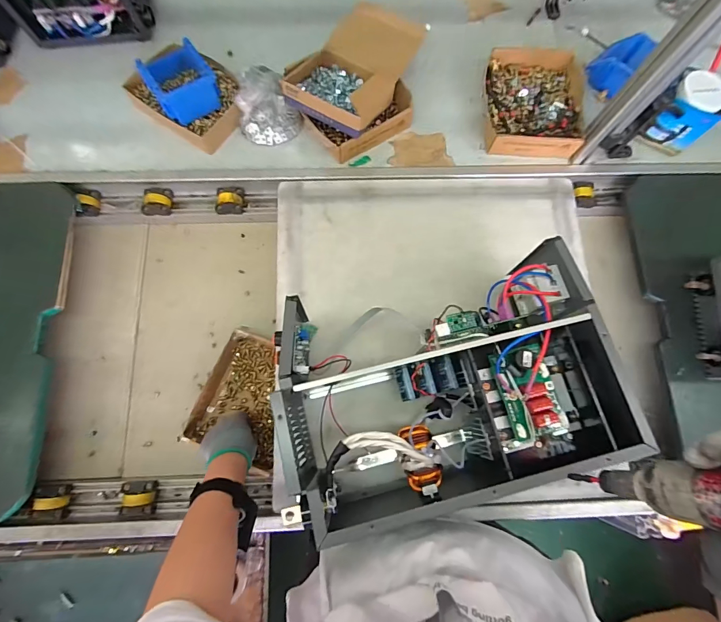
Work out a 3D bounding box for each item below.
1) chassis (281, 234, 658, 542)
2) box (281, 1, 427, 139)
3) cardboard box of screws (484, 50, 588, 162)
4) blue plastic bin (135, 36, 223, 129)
[{"bbox_3d":[0.107,0.113,0.561,0.443,0.227,0.329,-11,77,-4],"label":"chassis"},{"bbox_3d":[-0.017,-0.481,0.718,0.195,0.064,0.265,30,78,5],"label":"box"},{"bbox_3d":[0.355,-0.432,0.772,0.194,0.045,0.243,4,77,-1],"label":"cardboard box of screws"},{"bbox_3d":[-0.336,-0.429,0.700,0.118,0.072,0.113,-34,80,-9],"label":"blue plastic bin"}]

